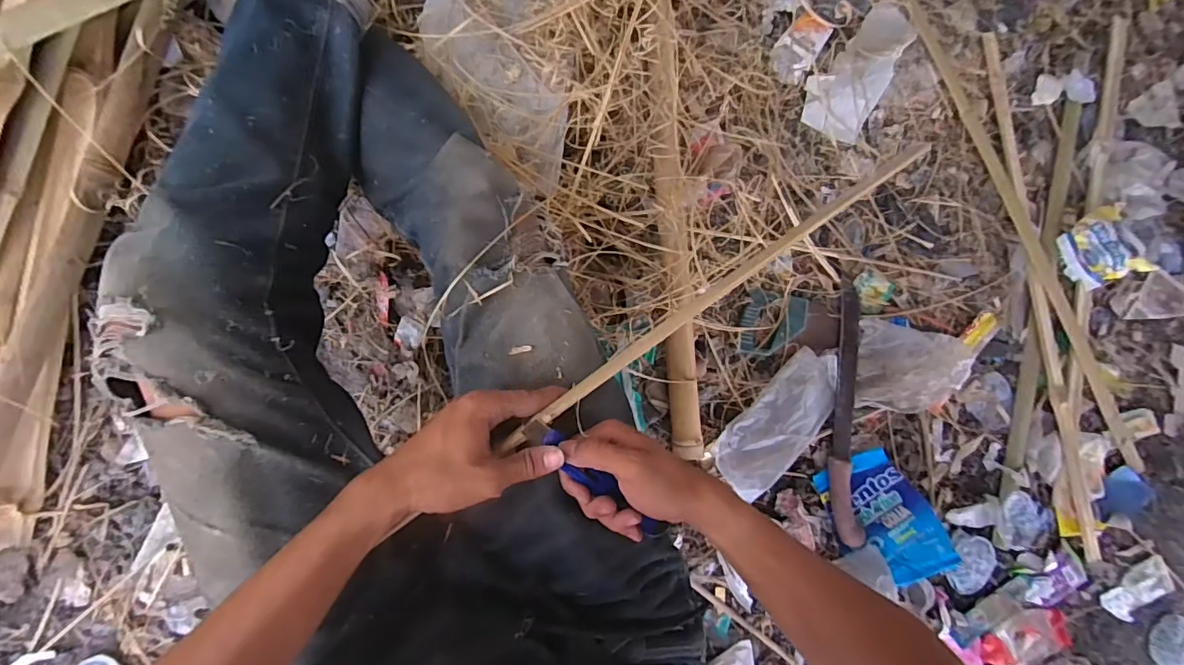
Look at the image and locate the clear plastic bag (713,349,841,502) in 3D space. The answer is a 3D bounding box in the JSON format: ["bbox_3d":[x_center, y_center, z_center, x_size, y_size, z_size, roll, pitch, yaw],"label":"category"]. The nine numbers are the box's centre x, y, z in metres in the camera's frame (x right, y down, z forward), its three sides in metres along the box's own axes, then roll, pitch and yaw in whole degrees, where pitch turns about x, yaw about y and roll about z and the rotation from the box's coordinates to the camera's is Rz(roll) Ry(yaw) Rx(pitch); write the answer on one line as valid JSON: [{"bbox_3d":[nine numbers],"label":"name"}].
[{"bbox_3d":[0.297,0.137,0.784,0.259,0.022,0.109,-44,93,-11],"label":"clear plastic bag"}]

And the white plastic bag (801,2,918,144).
[{"bbox_3d":[0.446,-0.442,0.834,0.111,0.034,0.270,33,80,-6],"label":"white plastic bag"}]

